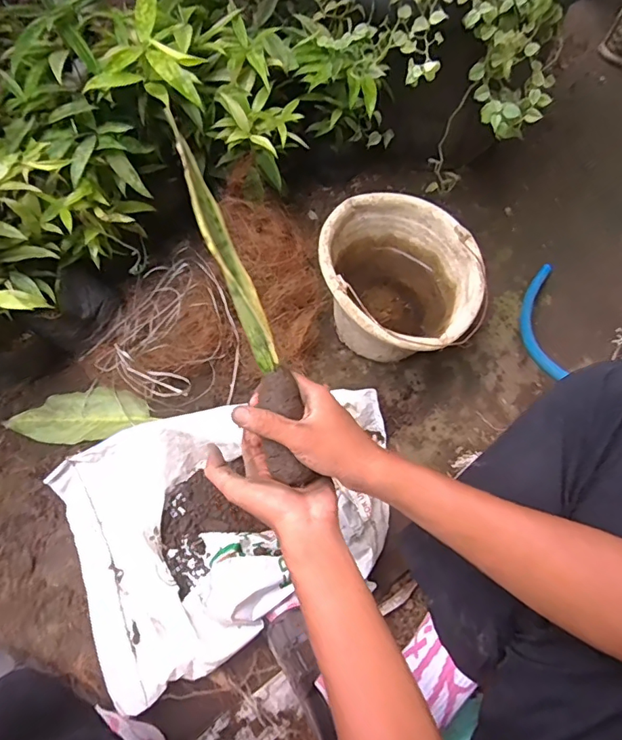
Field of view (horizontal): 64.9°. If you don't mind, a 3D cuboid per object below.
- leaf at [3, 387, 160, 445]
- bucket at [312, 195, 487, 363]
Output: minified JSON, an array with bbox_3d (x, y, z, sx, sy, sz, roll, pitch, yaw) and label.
[{"bbox_3d":[-0.354,0.072,0.762,0.203,0.033,0.092,-6,63,-2],"label":"leaf"},{"bbox_3d":[0.128,-0.113,0.758,0.214,0.190,0.254,-5,63,-1],"label":"bucket"}]

